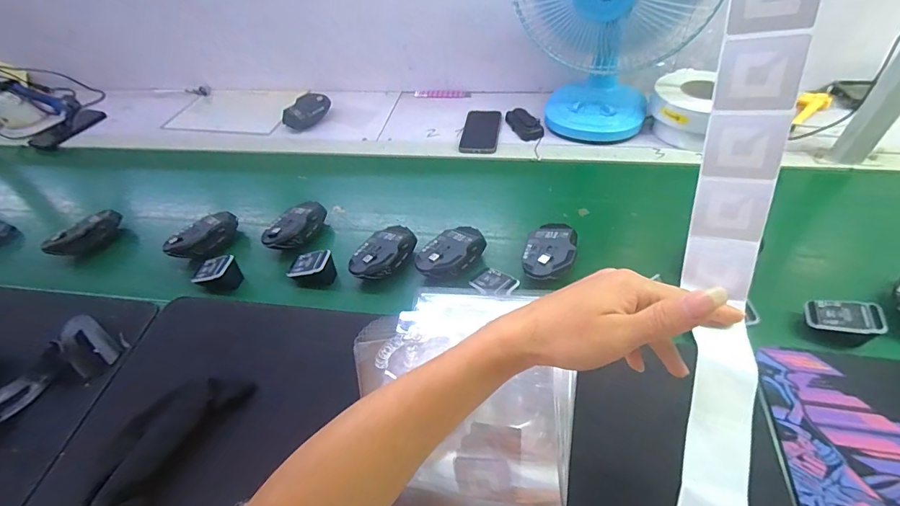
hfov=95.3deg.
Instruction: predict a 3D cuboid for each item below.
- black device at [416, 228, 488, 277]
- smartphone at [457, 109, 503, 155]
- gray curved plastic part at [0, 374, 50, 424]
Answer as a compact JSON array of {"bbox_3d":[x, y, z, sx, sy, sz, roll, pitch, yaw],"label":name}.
[{"bbox_3d":[-0.002,0.004,0.625,0.116,0.048,0.074,-35,54,-24],"label":"black device"},{"bbox_3d":[0.066,-0.259,0.870,0.077,0.012,0.150,5,49,10],"label":"smartphone"},{"bbox_3d":[-0.605,0.204,0.561,0.102,0.015,0.046,-29,52,-19],"label":"gray curved plastic part"}]

